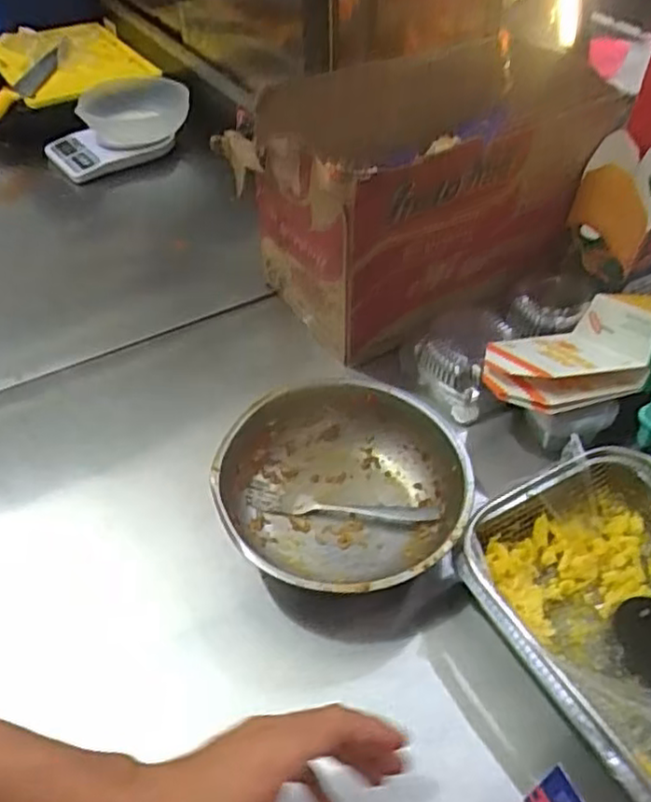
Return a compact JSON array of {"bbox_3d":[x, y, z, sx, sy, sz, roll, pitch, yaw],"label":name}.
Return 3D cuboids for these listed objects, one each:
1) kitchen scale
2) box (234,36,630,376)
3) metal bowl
[{"bbox_3d":[-0.364,-0.478,1.191,0.241,0.101,0.179,-23,50,-21],"label":"kitchen scale"},{"bbox_3d":[0.107,-0.283,0.874,0.394,0.213,0.320,-20,49,-19],"label":"box"},{"bbox_3d":[0.014,0.084,0.634,0.219,0.076,0.221,0,46,0],"label":"metal bowl"}]

